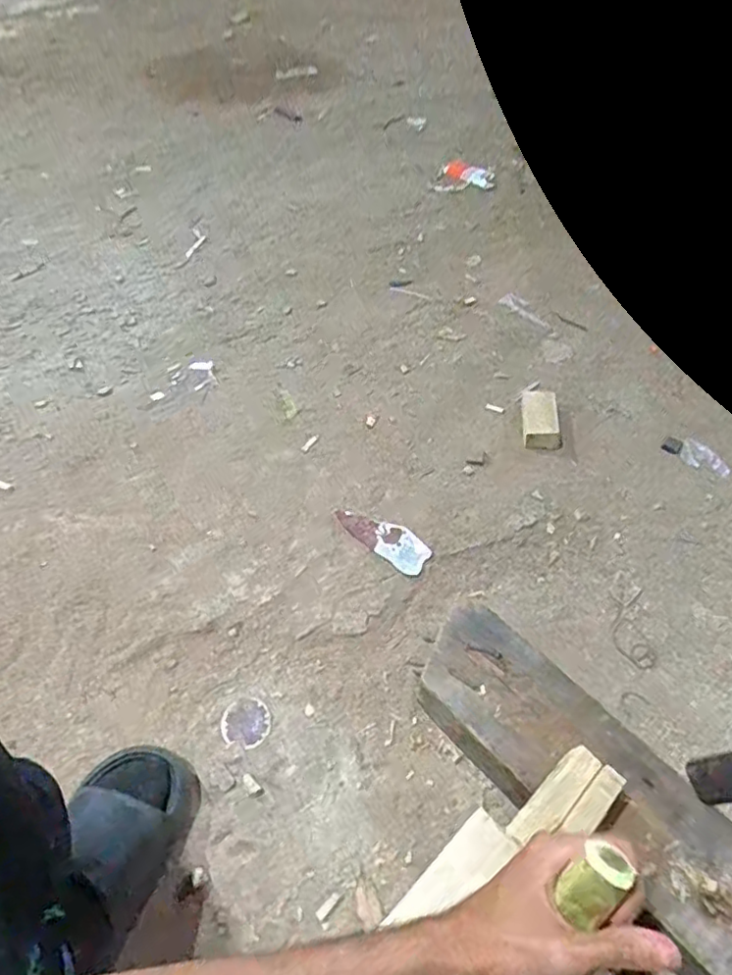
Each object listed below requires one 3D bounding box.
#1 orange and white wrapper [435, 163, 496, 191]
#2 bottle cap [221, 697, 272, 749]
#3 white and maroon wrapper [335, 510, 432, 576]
[{"bbox_3d":[0.232,-0.721,1.397,0.120,0.016,0.132,11,54,8],"label":"orange and white wrapper"},{"bbox_3d":[-0.132,0.259,0.665,0.052,0.004,0.051,0,53,0],"label":"bottle cap"},{"bbox_3d":[0.022,0.064,0.800,0.133,0.007,0.055,32,60,22],"label":"white and maroon wrapper"}]

